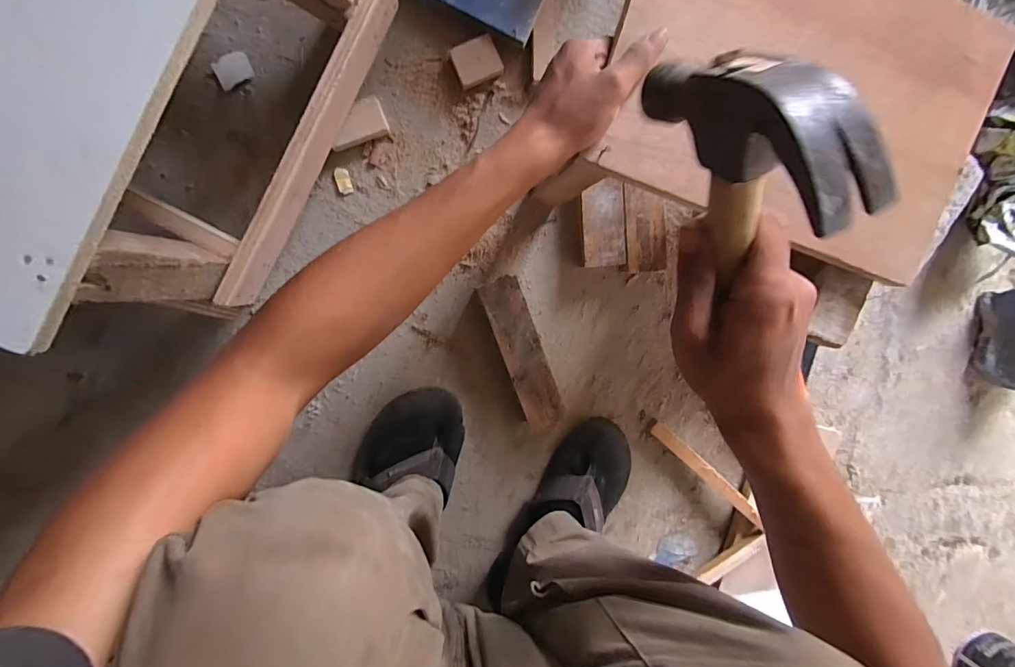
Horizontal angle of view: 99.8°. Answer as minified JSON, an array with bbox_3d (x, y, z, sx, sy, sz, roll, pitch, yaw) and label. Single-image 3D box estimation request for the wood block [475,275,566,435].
[{"bbox_3d":[0.021,0.028,0.556,0.054,0.033,0.202,-21,98,-5],"label":"wood block"}]

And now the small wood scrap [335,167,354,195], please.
[{"bbox_3d":[-0.199,-0.186,0.520,0.017,0.004,0.032,-17,98,-5],"label":"small wood scrap"}]

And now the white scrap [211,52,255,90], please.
[{"bbox_3d":[-0.315,-0.303,0.491,0.041,0.006,0.031,-32,99,-3],"label":"white scrap"}]

